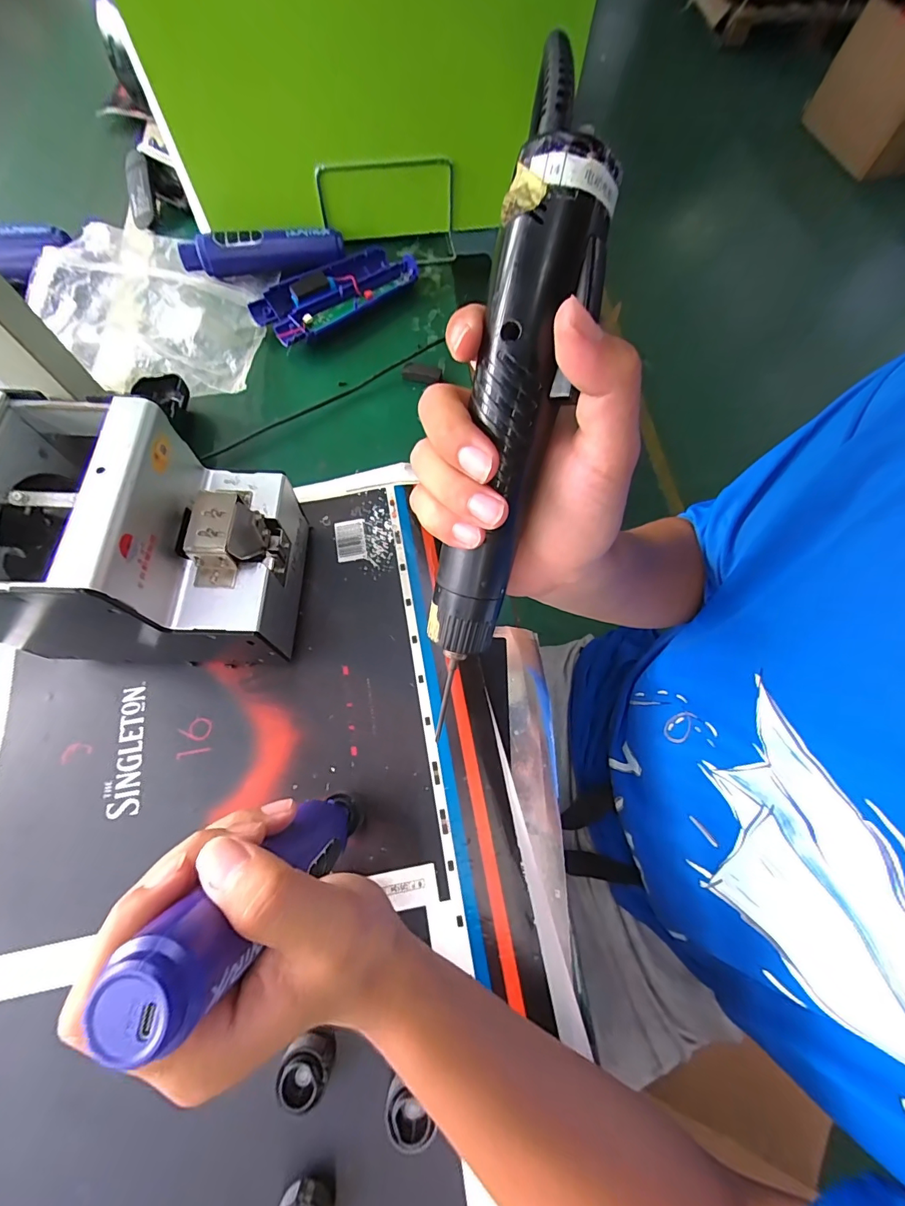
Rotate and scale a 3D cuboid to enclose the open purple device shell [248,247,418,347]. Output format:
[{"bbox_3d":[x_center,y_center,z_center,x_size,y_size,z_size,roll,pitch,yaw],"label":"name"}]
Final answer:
[{"bbox_3d":[-0.125,-0.340,0.493,0.180,0.027,0.074,-31,73,-13],"label":"open purple device shell"}]

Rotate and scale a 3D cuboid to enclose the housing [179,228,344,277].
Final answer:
[{"bbox_3d":[-0.208,-0.388,0.490,0.170,0.034,0.028,-6,69,-4],"label":"housing"}]

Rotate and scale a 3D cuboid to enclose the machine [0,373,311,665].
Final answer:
[{"bbox_3d":[-0.207,-0.038,0.307,0.173,0.148,0.127,0,69,-1],"label":"machine"}]

